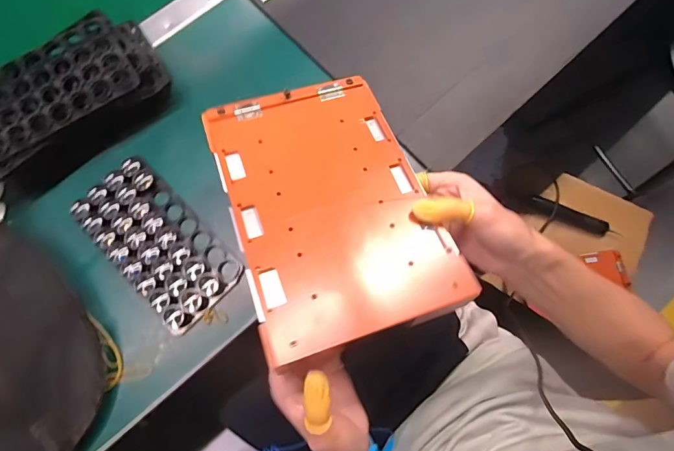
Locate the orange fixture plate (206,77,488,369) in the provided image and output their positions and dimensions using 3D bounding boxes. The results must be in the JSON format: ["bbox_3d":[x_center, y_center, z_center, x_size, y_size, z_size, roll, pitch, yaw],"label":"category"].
[{"bbox_3d":[-0.009,-0.025,0.338,0.162,0.005,0.244,-17,65,-10],"label":"orange fixture plate"}]

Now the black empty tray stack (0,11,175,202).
[{"bbox_3d":[-0.306,-0.133,0.439,0.217,0.053,0.123,-35,80,-7],"label":"black empty tray stack"}]

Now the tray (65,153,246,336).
[{"bbox_3d":[-0.195,0.017,0.433,0.096,0.026,0.184,-44,81,-9],"label":"tray"}]

